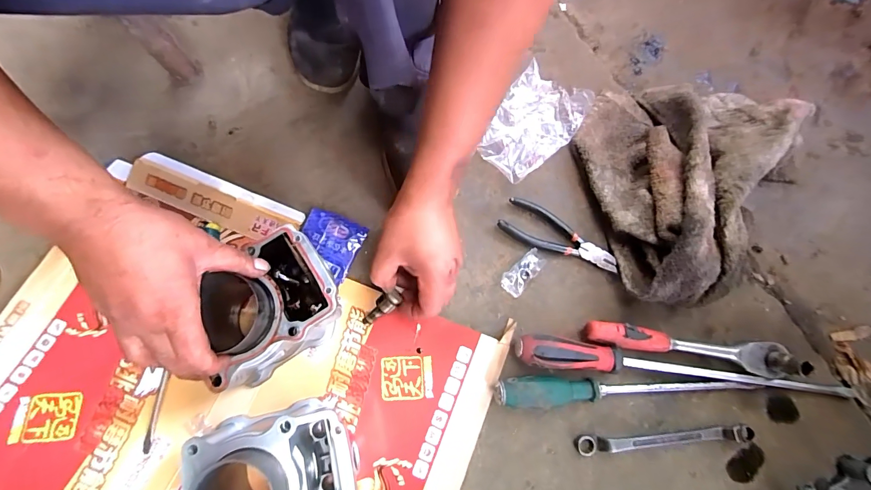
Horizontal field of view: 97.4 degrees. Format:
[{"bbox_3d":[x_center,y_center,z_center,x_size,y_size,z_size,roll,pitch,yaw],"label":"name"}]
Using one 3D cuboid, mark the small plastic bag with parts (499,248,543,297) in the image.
[{"bbox_3d":[0.103,0.032,0.456,0.029,0.017,0.057,38,78,7],"label":"small plastic bag with parts"}]

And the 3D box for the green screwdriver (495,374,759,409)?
[{"bbox_3d":[0.217,0.162,0.424,0.299,0.037,0.031,1,76,-1],"label":"green screwdriver"}]

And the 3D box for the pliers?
[{"bbox_3d":[0.150,-0.006,0.465,0.147,0.013,0.048,32,78,6],"label":"pliers"}]

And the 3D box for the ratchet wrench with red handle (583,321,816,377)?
[{"bbox_3d":[0.287,0.118,0.437,0.230,0.039,0.039,7,76,0],"label":"ratchet wrench with red handle"}]

